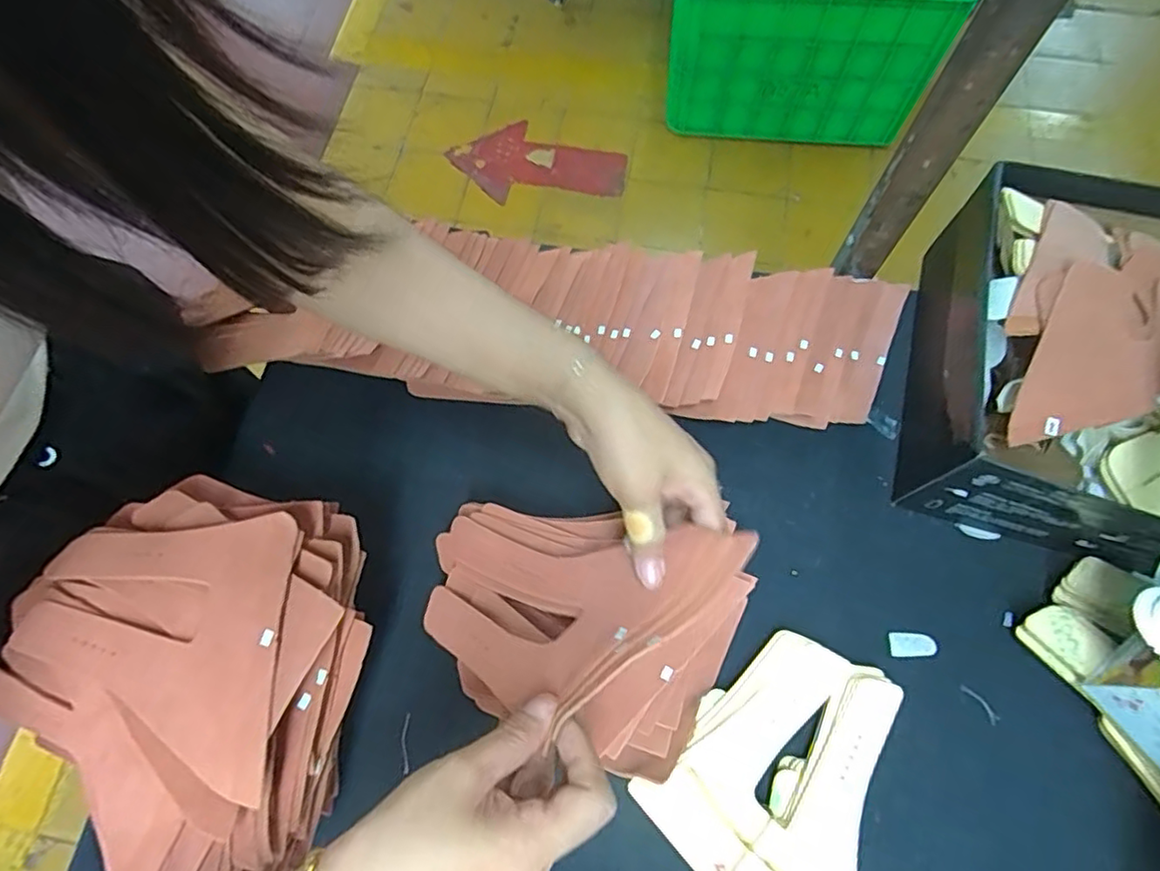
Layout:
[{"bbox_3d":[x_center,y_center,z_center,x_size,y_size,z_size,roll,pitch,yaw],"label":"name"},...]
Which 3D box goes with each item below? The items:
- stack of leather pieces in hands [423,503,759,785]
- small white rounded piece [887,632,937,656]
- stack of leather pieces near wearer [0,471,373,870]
[{"bbox_3d":[-0.002,0.107,0.384,0.205,0.126,0.131,24,72,10],"label":"stack of leather pieces in hands"},{"bbox_3d":[0.241,0.151,0.445,0.033,0.004,0.017,-1,69,1],"label":"small white rounded piece"},{"bbox_3d":[-0.235,0.123,0.349,0.212,0.069,0.211,11,70,6],"label":"stack of leather pieces near wearer"}]

